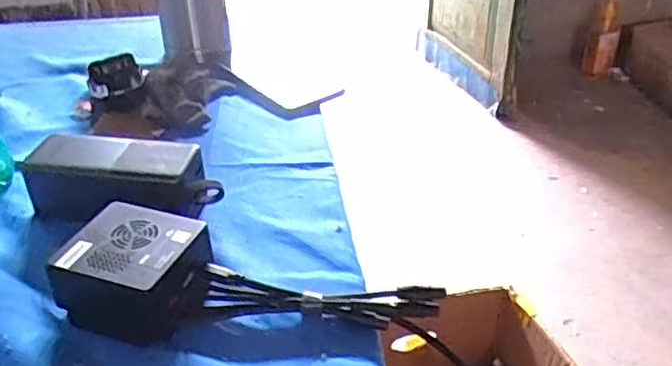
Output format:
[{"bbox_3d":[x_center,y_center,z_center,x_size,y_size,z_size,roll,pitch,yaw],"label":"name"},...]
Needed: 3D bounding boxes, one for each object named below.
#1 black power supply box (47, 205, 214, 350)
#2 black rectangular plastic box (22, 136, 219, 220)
[{"bbox_3d":[-0.127,0.057,0.425,0.086,0.047,0.075,10,36,14],"label":"black power supply box"},{"bbox_3d":[-0.163,-0.002,0.511,0.152,0.049,0.057,2,34,4],"label":"black rectangular plastic box"}]

